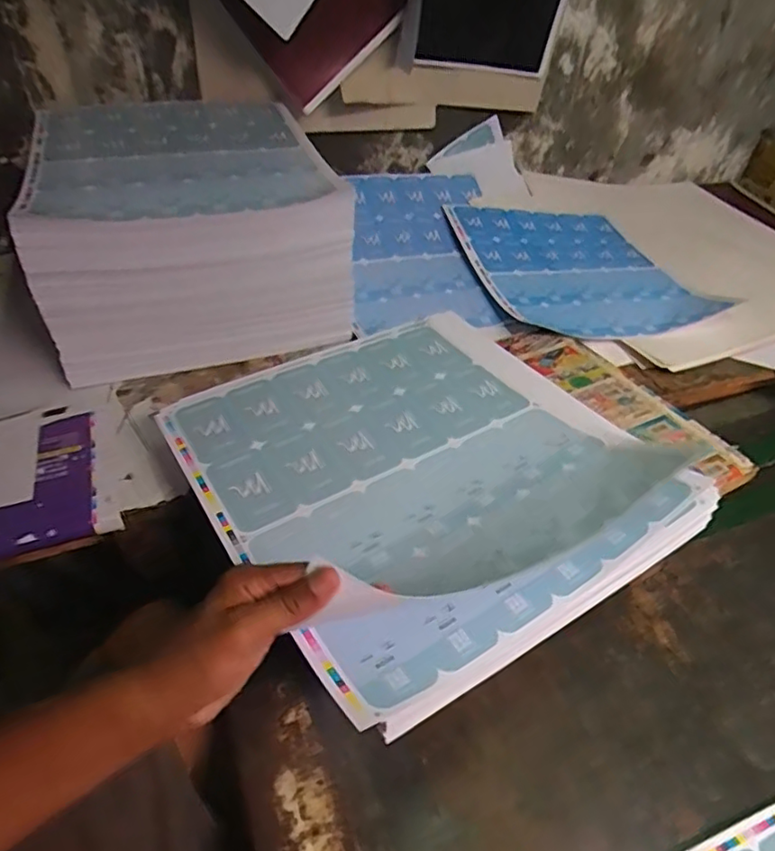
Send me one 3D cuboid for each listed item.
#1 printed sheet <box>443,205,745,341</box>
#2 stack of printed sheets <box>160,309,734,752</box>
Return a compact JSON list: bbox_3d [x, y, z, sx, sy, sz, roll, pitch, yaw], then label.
[{"bbox_3d":[0.305,-0.267,0.976,0.330,0.038,0.388,-13,46,-16],"label":"printed sheet"},{"bbox_3d":[0.025,0.016,0.554,0.372,0.088,0.391,-22,49,-24],"label":"stack of printed sheets"}]

